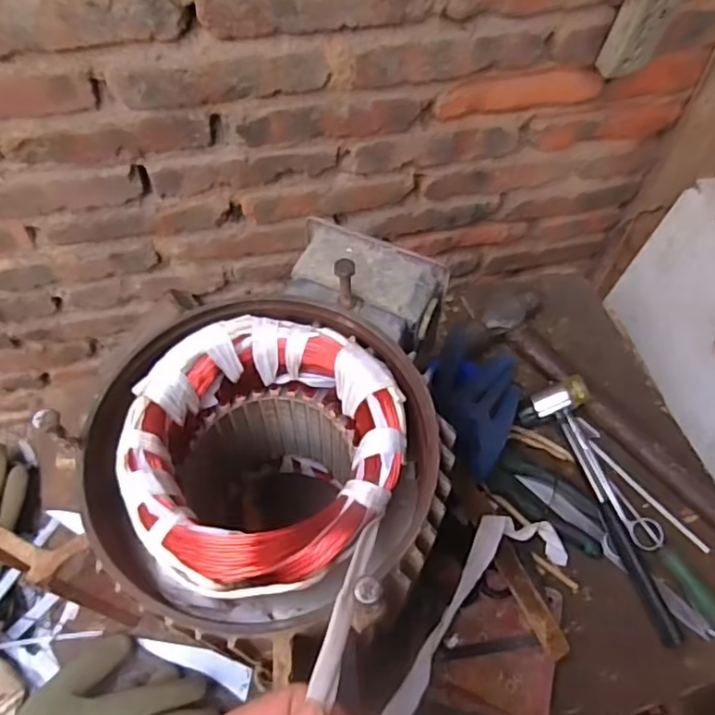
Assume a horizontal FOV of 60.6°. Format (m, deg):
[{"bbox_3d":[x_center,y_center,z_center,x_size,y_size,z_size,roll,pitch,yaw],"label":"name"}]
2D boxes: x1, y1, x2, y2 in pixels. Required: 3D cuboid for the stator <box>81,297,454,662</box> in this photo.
[{"bbox_3d":[-0.062,0.115,0.499,0.210,0.288,0.211,1,60,-2],"label":"stator"}]

